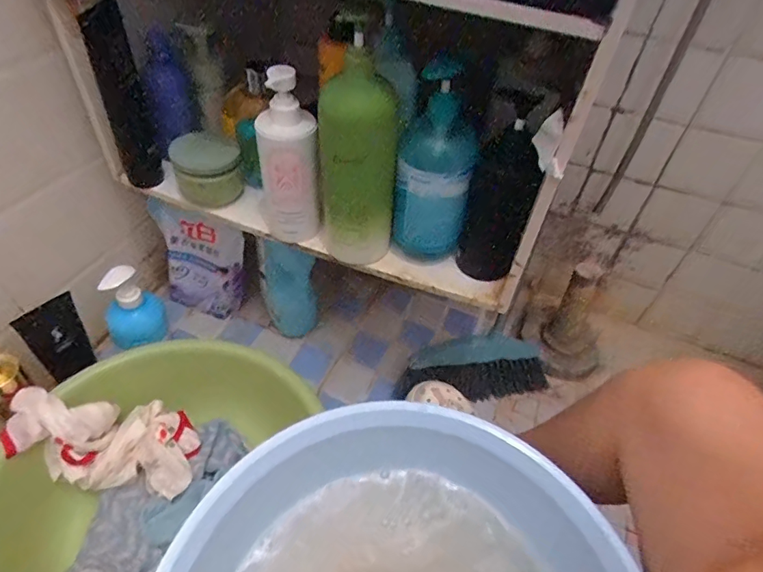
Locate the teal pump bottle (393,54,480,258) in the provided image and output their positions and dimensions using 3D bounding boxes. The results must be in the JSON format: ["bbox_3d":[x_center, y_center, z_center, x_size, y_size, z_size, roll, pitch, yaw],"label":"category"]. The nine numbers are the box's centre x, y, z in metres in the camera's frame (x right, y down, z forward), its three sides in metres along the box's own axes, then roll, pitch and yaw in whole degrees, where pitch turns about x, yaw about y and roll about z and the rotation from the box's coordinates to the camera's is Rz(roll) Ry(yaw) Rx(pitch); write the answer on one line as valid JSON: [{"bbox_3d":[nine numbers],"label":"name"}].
[{"bbox_3d":[0.054,-0.114,0.481,0.076,0.191,0.060,9,46,3],"label":"teal pump bottle"}]

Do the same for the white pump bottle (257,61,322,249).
[{"bbox_3d":[-0.104,-0.131,0.518,0.062,0.194,0.053,-7,48,-12],"label":"white pump bottle"}]

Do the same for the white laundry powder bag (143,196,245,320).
[{"bbox_3d":[-0.316,-0.050,0.860,0.156,0.200,0.065,4,27,7],"label":"white laundry powder bag"}]

